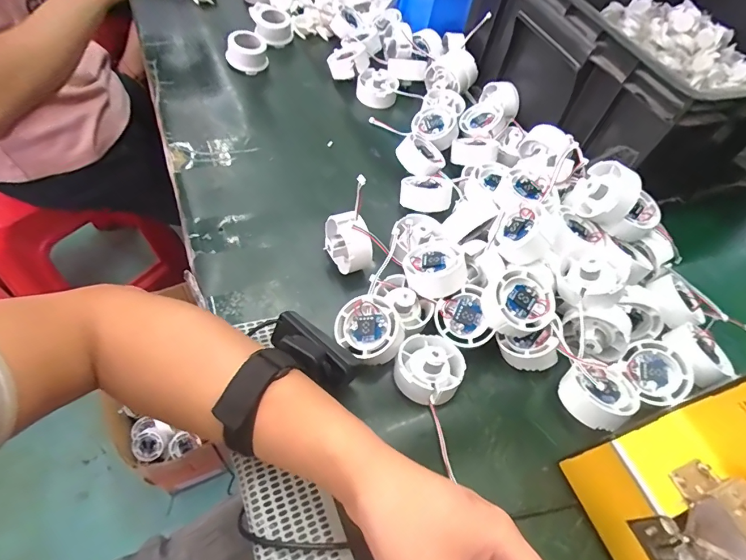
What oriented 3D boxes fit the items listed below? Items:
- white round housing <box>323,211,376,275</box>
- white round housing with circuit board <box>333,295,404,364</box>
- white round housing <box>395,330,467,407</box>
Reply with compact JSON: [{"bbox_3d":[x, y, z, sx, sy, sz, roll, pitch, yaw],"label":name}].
[{"bbox_3d":[-0.025,-0.033,0.393,0.035,0.052,0.052,-18,62,-21],"label":"white round housing"},{"bbox_3d":[-0.002,0.041,0.353,0.053,0.023,0.050,-7,64,16],"label":"white round housing with circuit board"},{"bbox_3d":[0.046,0.071,0.345,0.053,0.028,0.060,33,58,13],"label":"white round housing"}]

